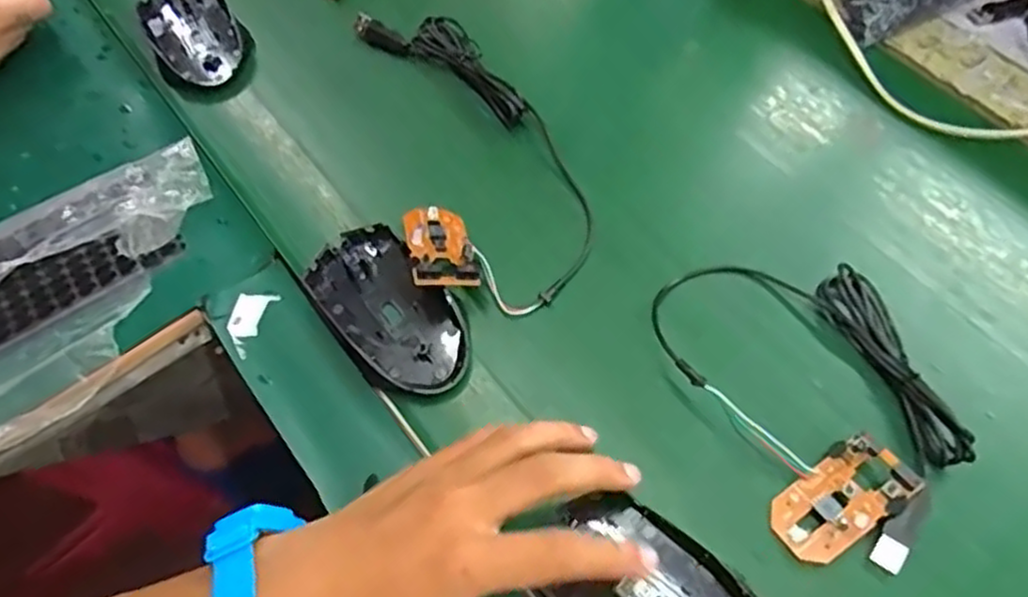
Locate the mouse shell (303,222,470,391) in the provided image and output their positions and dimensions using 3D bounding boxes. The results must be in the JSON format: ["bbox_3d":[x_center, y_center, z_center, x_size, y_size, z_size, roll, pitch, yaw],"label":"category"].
[{"bbox_3d":[-0.070,0.006,0.400,0.057,0.019,0.109,-33,65,-15],"label":"mouse shell"}]

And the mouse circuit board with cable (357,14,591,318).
[{"bbox_3d":[-0.025,-0.104,0.449,0.108,0.029,0.246,-13,61,-5],"label":"mouse circuit board with cable"}]

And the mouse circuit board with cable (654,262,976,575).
[{"bbox_3d":[0.150,0.046,0.363,0.113,0.022,0.159,-12,61,-4],"label":"mouse circuit board with cable"}]

